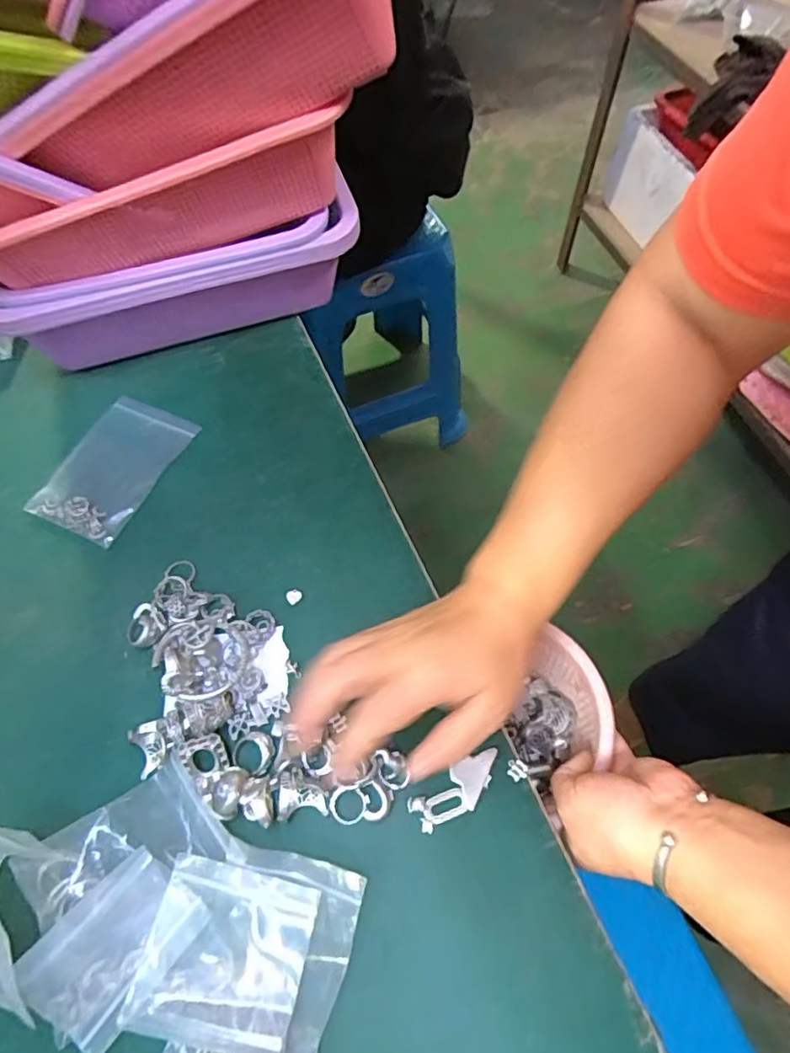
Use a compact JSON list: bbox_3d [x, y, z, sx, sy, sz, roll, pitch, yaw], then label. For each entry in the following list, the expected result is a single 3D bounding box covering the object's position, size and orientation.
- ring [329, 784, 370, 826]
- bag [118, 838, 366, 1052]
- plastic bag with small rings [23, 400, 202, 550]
[{"bbox_3d":[-0.027,0.162,0.338,0.022,0.004,0.022,0,62,1],"label":"ring"},{"bbox_3d":[-0.074,0.213,0.296,0.100,0.013,0.084,10,63,7],"label":"bag"},{"bbox_3d":[-0.220,-0.048,0.455,0.077,0.007,0.119,23,64,13],"label":"plastic bag with small rings"}]

